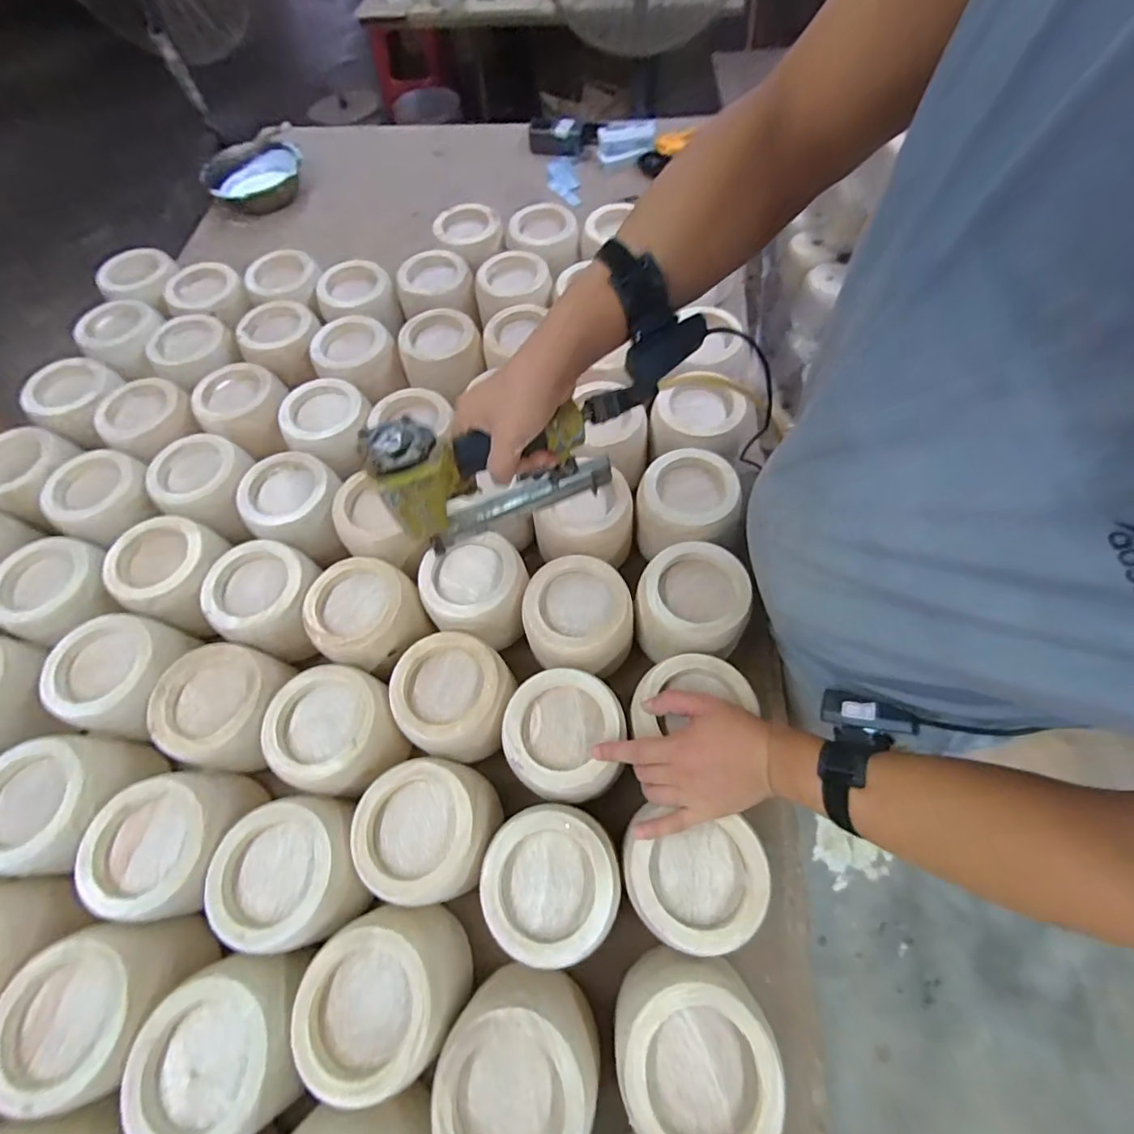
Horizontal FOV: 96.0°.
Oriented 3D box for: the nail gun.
[{"bbox_3d":[-0.045,-0.107,0.484,0.250,0.149,0.051,-28,65,-10],"label":"nail gun"}]

